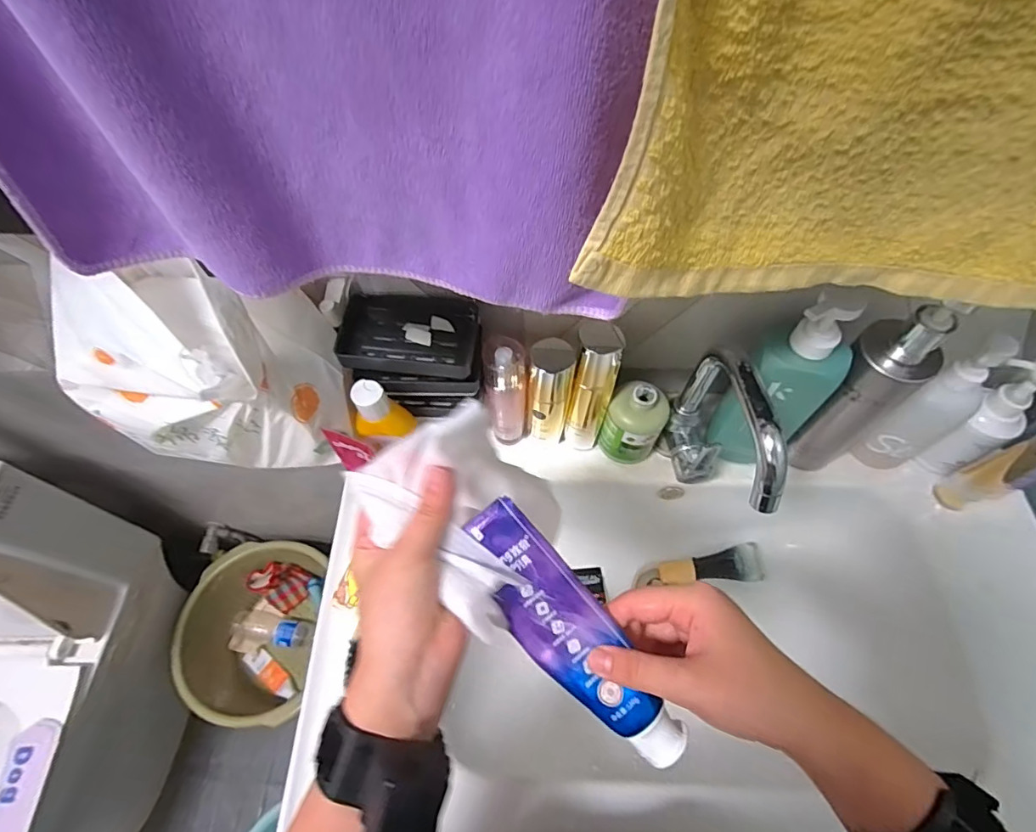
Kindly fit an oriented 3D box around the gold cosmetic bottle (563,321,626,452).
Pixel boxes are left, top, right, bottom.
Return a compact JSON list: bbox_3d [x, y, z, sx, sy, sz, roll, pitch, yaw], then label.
[{"bbox_3d":[0.085,-0.026,0.587,0.044,0.194,0.049,19,62,12],"label":"gold cosmetic bottle"}]

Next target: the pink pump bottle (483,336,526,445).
[{"bbox_3d":[-0.012,-0.021,0.592,0.043,0.164,0.043,3,60,4],"label":"pink pump bottle"}]

